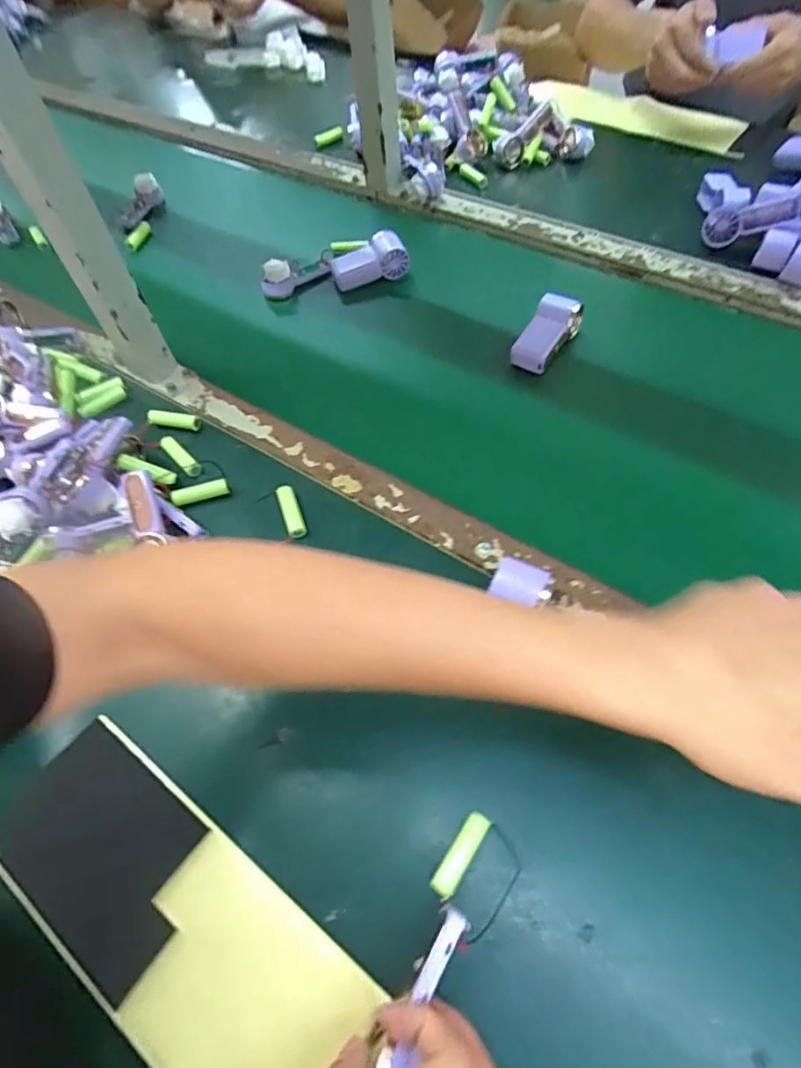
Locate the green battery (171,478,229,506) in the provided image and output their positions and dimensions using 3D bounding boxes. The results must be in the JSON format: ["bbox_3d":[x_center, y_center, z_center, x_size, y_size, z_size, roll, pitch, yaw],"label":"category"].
[{"bbox_3d":[-0.188,-0.039,0.525,0.052,0.012,0.014,-17,59,-6],"label":"green battery"}]

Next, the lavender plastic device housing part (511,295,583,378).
[{"bbox_3d":[0.154,-0.212,0.596,0.043,0.032,0.087,35,84,22],"label":"lavender plastic device housing part"}]

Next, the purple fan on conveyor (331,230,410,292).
[{"bbox_3d":[-0.039,-0.335,0.693,0.095,0.046,0.030,-14,58,13],"label":"purple fan on conveyor"}]

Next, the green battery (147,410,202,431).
[{"bbox_3d":[-0.233,-0.118,0.580,0.054,0.016,0.017,9,60,10],"label":"green battery"}]

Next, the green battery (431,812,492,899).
[{"bbox_3d":[0.039,0.205,0.358,0.015,0.011,0.052,31,66,20],"label":"green battery"}]

